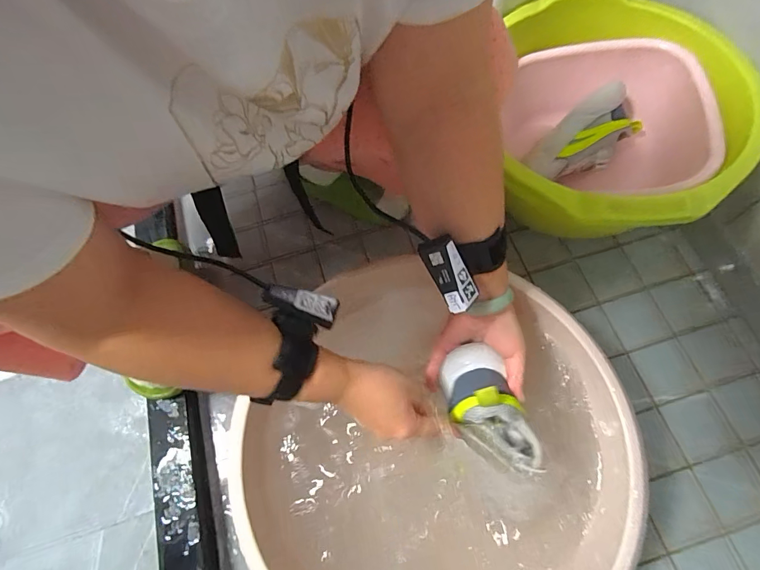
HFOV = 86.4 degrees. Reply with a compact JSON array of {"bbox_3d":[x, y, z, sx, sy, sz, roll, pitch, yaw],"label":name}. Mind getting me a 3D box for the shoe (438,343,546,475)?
[{"bbox_3d":[0.114,0.138,0.424,0.069,0.067,0.142,-27,79,-9],"label":"shoe"}]

